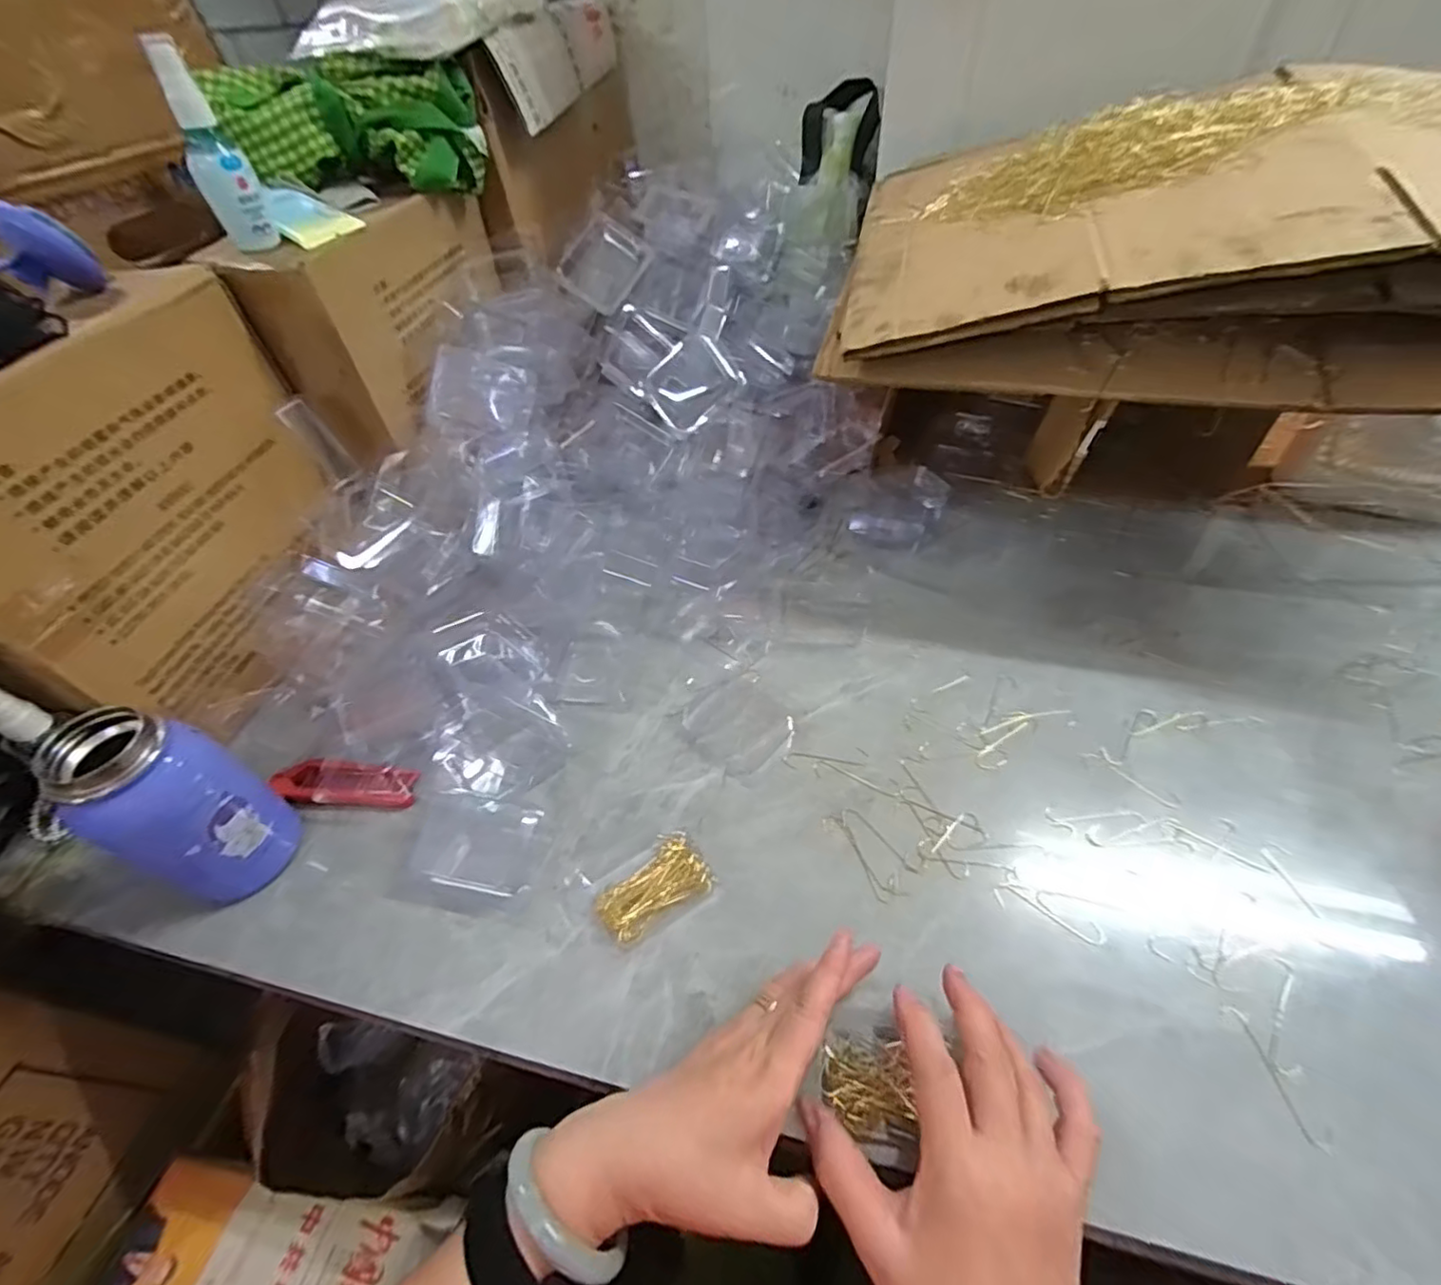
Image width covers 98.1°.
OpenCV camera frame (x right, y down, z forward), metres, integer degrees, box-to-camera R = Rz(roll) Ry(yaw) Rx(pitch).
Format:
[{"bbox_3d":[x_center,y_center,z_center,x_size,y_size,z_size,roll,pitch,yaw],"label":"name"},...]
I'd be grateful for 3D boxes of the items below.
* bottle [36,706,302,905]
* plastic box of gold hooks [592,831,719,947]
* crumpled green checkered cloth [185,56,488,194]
[{"bbox_3d":[-0.331,0.104,0.389,0.061,0.140,0.073,20,52,20],"label":"bottle"},{"bbox_3d":[-0.043,0.157,0.400,0.073,0.017,0.050,-31,53,-22],"label":"plastic box of gold hooks"},{"bbox_3d":[-0.320,-0.453,0.556,0.203,0.086,0.078,-10,48,-5],"label":"crumpled green checkered cloth"}]

